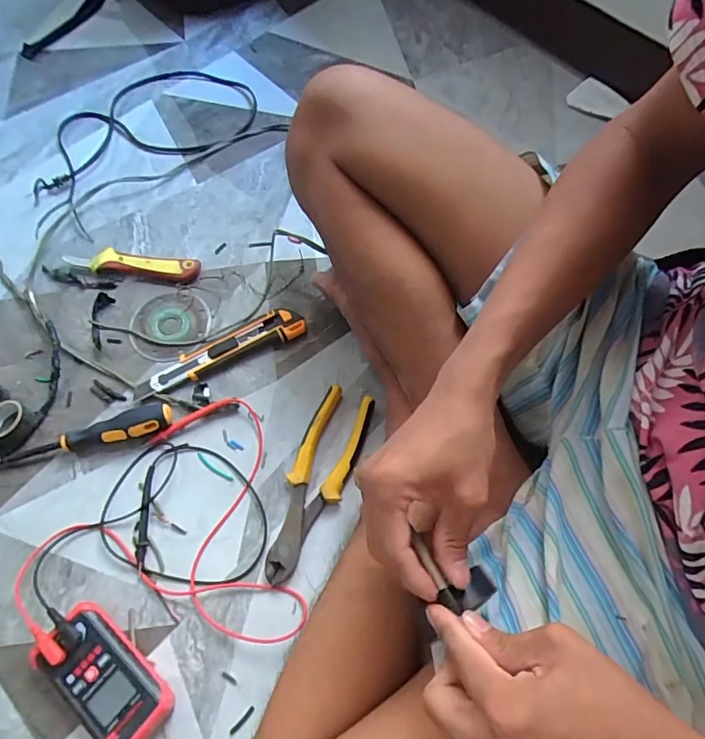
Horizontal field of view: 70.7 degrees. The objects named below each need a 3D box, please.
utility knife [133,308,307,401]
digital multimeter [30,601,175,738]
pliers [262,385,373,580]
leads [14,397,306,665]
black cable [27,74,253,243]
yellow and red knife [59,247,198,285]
[{"bbox_3d":[-0.149,-0.021,0.555,0.195,0.018,0.040,-24,67,-10],"label":"utility knife"},{"bbox_3d":[-0.210,0.259,0.418,0.126,0.034,0.063,37,71,16],"label":"digital multimeter"},{"bbox_3d":[-0.036,0.111,0.495,0.056,0.022,0.194,19,67,9],"label":"pliers"},{"bbox_3d":[-0.189,0.157,0.463,0.238,0.033,0.230,-16,66,-7],"label":"leads"},{"bbox_3d":[-0.301,-0.332,0.695,0.194,0.018,0.325,40,71,16],"label":"black cable"},{"bbox_3d":[-0.267,-0.129,0.601,0.159,0.021,0.030,7,65,3],"label":"yellow and red knife"}]

